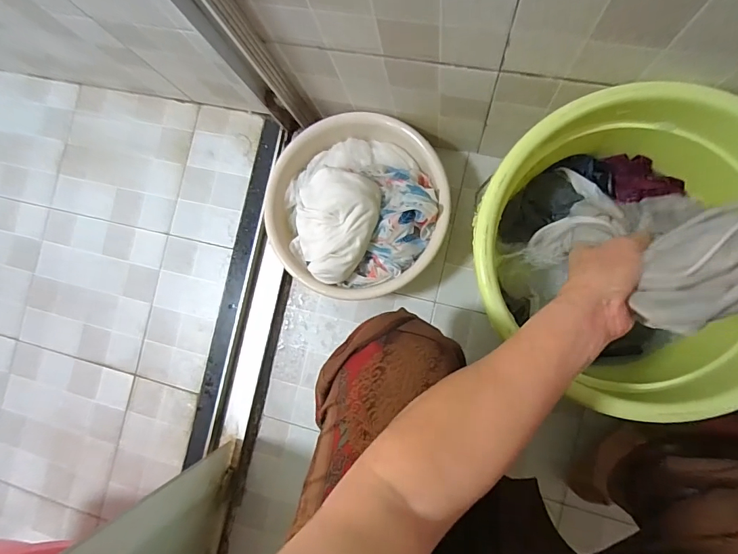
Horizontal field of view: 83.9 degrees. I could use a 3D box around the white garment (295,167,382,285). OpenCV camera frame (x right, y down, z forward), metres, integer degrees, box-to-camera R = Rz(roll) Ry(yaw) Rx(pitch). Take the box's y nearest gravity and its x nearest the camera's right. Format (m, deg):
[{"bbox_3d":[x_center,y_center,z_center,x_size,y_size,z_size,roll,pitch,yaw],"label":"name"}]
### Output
[{"bbox_3d":[-0.061,-0.091,0.677,0.150,0.070,0.197,5,88,9],"label":"white garment"}]

